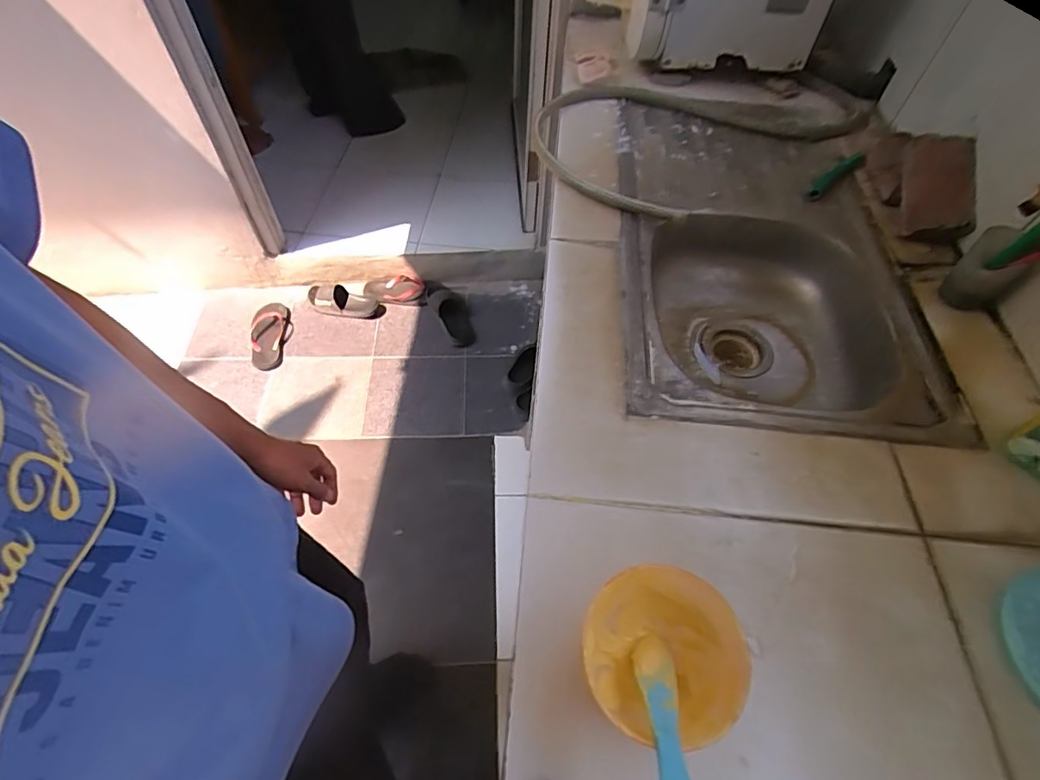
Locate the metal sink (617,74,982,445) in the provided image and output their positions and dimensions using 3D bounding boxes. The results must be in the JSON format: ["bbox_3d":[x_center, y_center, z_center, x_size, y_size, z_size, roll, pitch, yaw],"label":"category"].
[{"bbox_3d":[0.348,-0.222,0.835,0.393,0.147,0.734,5,55,2],"label":"metal sink"}]

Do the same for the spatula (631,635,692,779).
[{"bbox_3d":[0.099,0.229,0.354,0.029,0.009,0.177,8,14,5],"label":"spatula"}]

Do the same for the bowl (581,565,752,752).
[{"bbox_3d":[0.115,0.208,0.414,0.121,0.081,0.114,1,55,-1],"label":"bowl"}]

